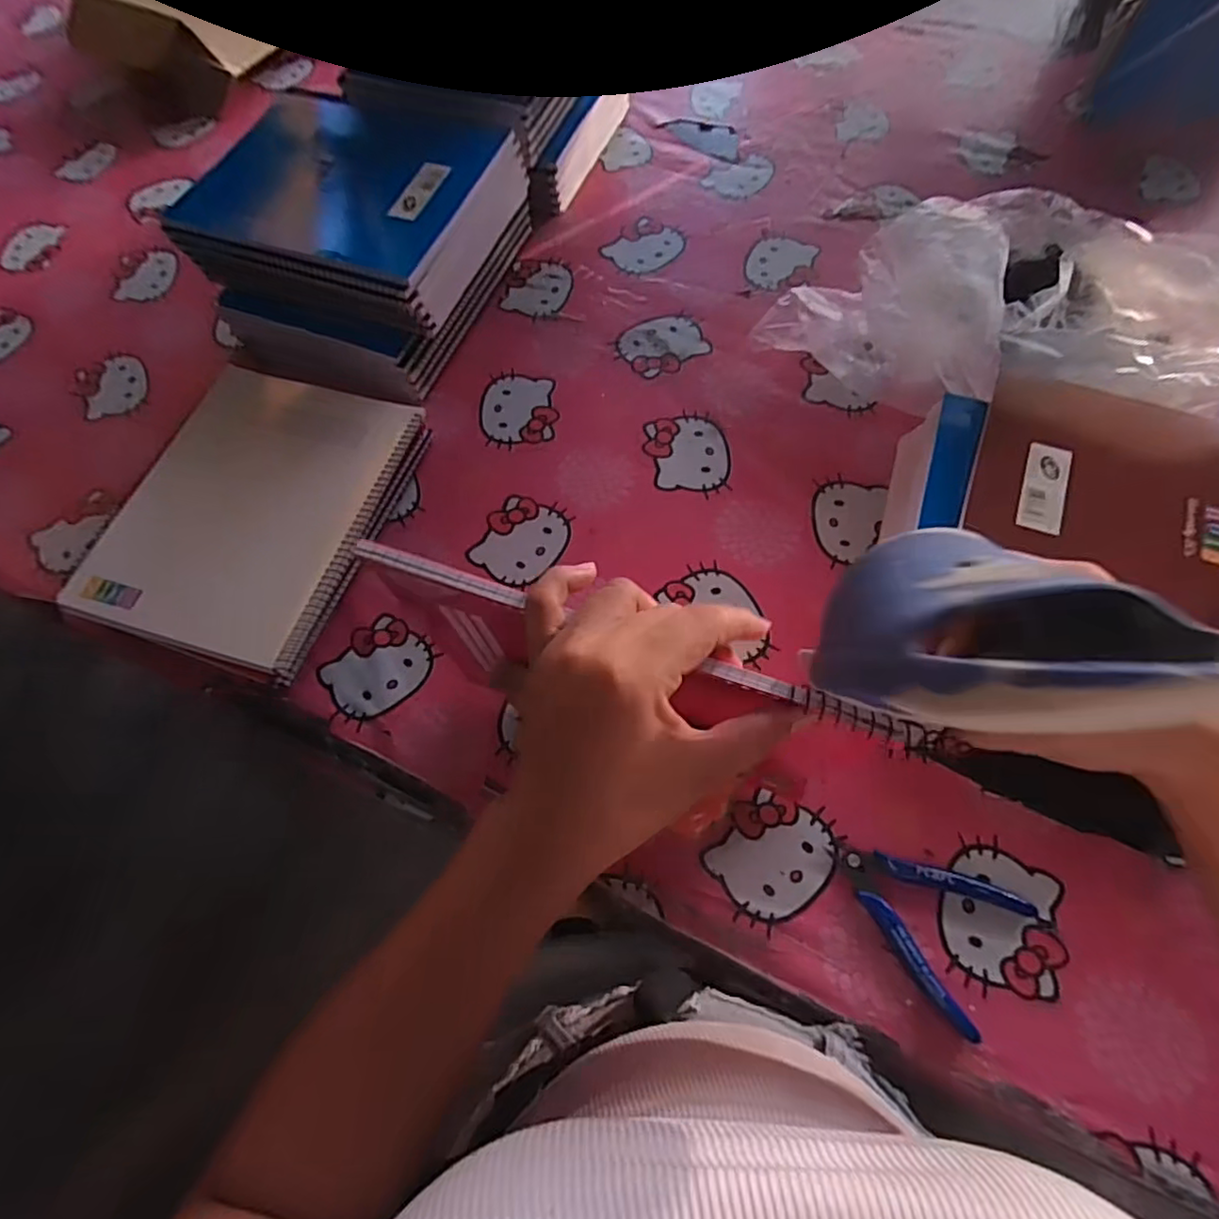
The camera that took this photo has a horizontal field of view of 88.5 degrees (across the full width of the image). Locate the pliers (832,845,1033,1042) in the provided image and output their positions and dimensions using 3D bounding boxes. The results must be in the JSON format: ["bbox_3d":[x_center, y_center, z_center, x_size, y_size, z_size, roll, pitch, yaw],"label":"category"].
[{"bbox_3d":[0.194,0.184,0.390,0.111,0.012,0.086,39,74,18],"label":"pliers"}]

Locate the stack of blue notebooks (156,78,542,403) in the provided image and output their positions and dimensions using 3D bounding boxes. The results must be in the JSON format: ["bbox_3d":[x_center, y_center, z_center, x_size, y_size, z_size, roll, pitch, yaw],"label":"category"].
[{"bbox_3d":[-0.237,-0.358,0.604,0.252,0.117,0.244,18,69,11],"label":"stack of blue notebooks"}]

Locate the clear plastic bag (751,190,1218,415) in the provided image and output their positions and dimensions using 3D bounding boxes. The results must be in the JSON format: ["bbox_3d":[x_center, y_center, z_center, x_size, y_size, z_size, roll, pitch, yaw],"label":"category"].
[{"bbox_3d":[0.344,-0.265,0.526,0.403,0.115,0.213,-2,66,3],"label":"clear plastic bag"}]

